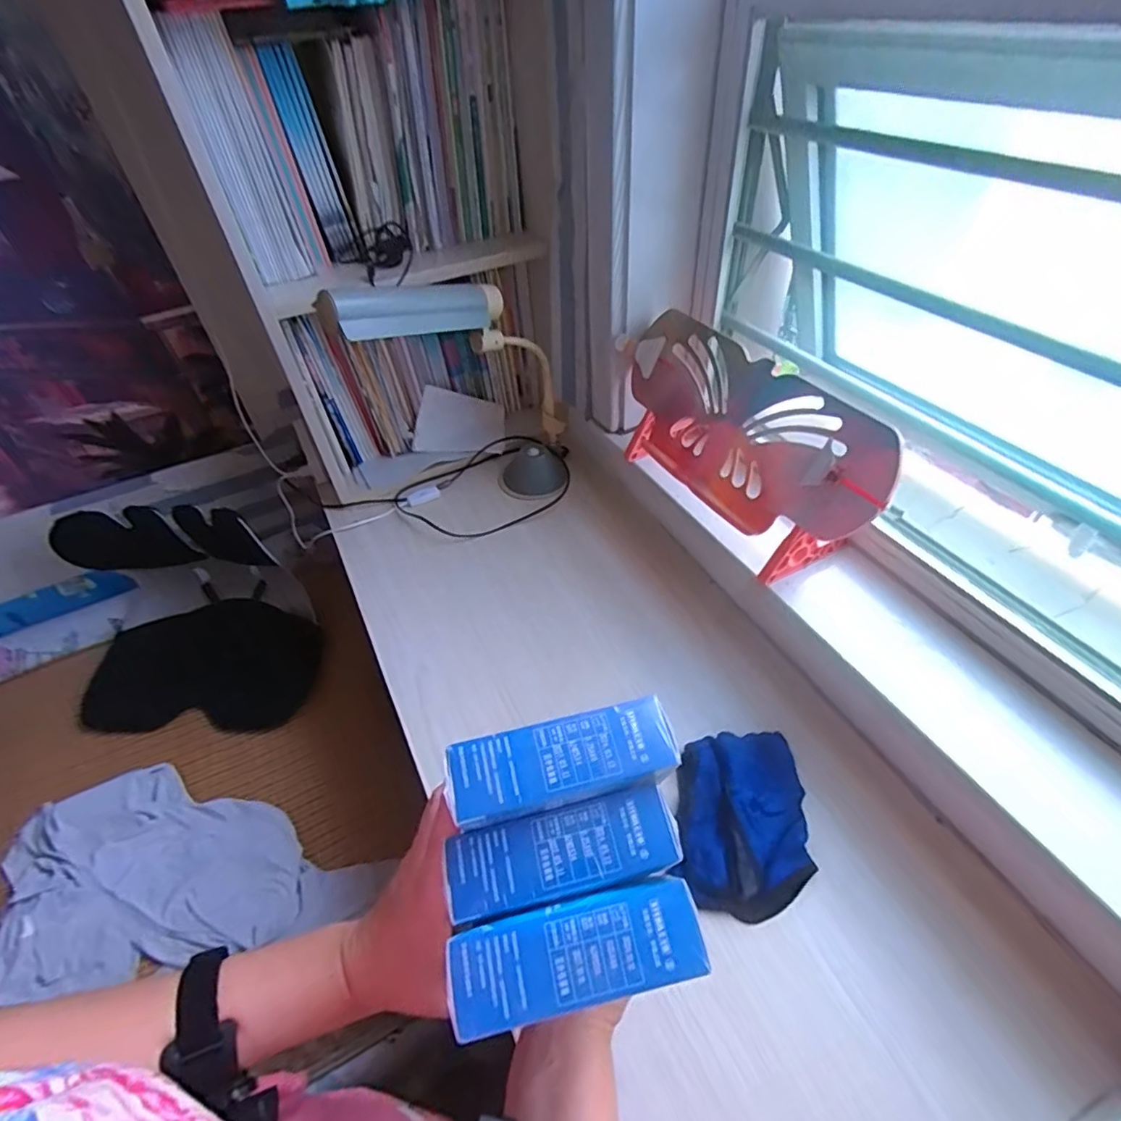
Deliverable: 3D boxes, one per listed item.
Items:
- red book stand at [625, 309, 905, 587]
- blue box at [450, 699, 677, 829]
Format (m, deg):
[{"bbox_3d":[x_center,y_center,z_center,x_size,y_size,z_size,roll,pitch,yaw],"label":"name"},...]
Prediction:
[{"bbox_3d":[0.233,-0.161,0.774,0.114,0.196,0.431,-19,48,-13],"label":"red book stand"},{"bbox_3d":[0.002,0.104,0.289,0.111,0.029,0.036,-11,46,-10],"label":"blue box"}]

